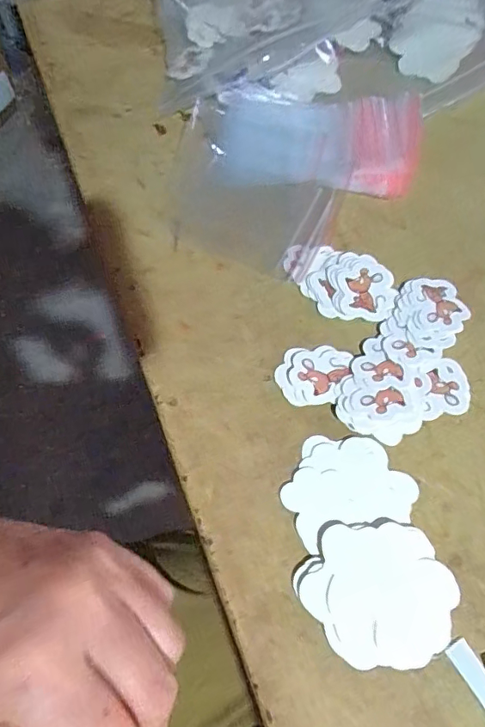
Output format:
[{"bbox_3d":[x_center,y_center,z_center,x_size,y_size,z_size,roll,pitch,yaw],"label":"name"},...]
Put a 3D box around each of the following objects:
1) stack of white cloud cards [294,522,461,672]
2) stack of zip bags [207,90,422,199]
[{"bbox_3d":[0.062,0.106,0.231,0.070,0.005,0.058,-4,62,0],"label":"stack of white cloud cards"},{"bbox_3d":[0.051,-0.163,0.368,0.150,0.018,0.089,6,62,6],"label":"stack of zip bags"}]

